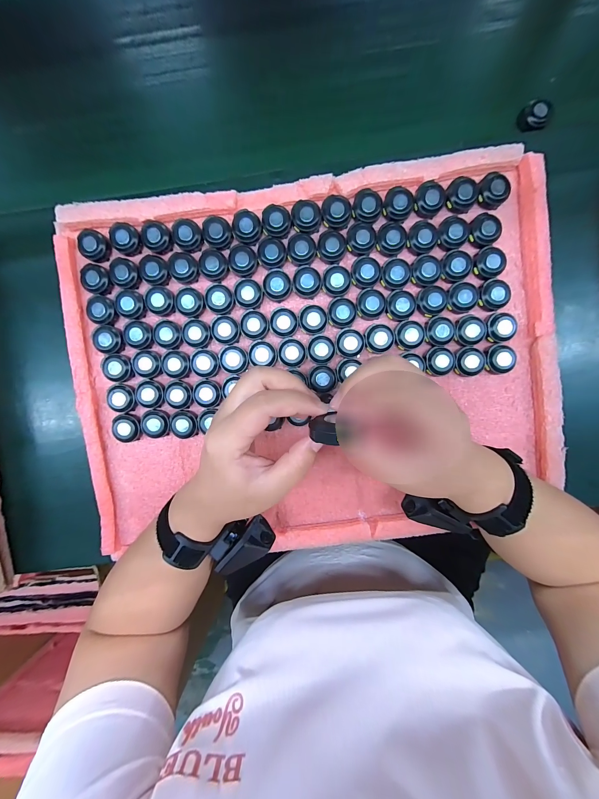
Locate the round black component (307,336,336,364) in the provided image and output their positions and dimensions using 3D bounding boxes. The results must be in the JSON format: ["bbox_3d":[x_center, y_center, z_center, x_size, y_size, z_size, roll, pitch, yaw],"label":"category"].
[{"bbox_3d":[0.023,-0.051,0.290,0.028,0.007,0.029,14,91,1],"label":"round black component"}]

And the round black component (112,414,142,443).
[{"bbox_3d":[-0.182,0.030,0.301,0.029,0.015,0.029,0,90,1],"label":"round black component"}]

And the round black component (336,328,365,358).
[{"bbox_3d":[0.053,-0.058,0.291,0.030,0.009,0.030,0,90,1],"label":"round black component"}]

